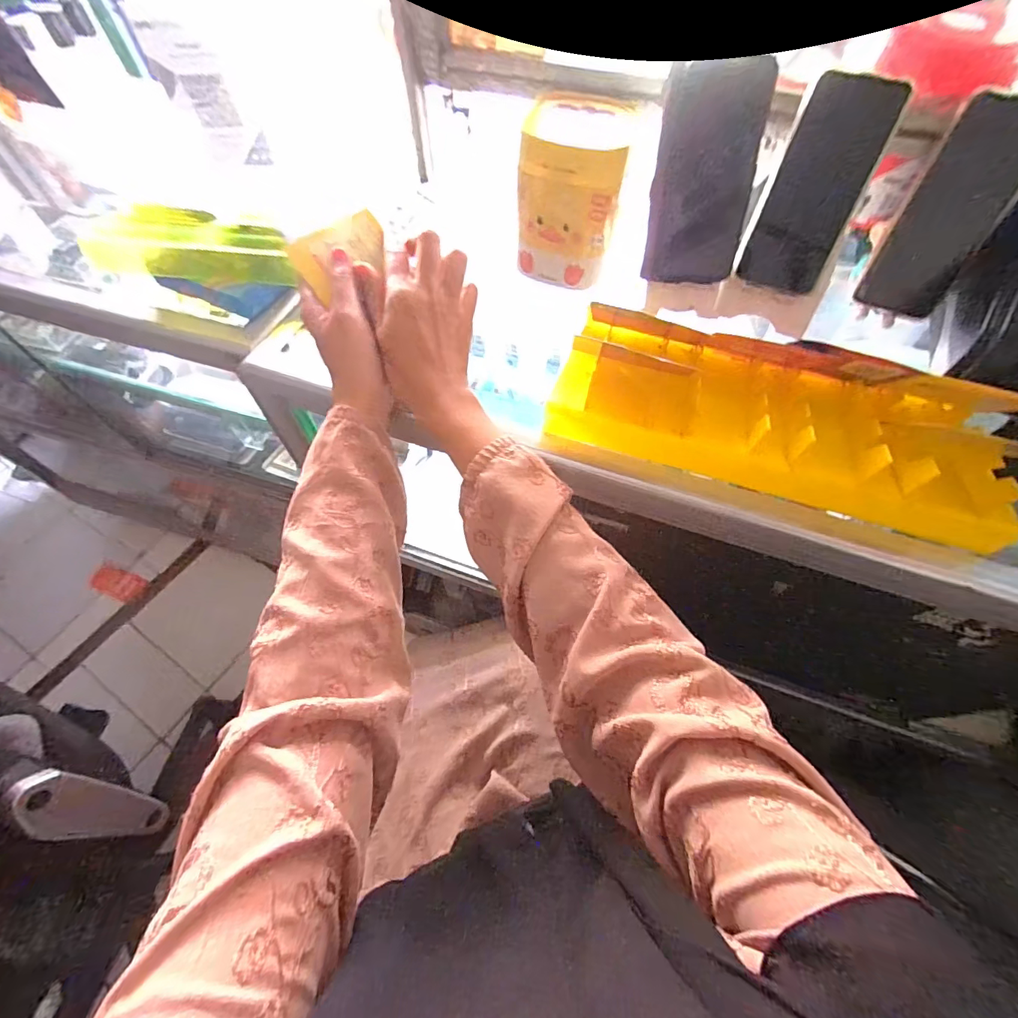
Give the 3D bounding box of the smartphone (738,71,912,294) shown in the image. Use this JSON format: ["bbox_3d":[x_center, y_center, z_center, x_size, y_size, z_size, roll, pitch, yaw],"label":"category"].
[{"bbox_3d":[0.271,-0.280,0.406,0.070,0.155,0.005,23,32,14],"label":"smartphone"}]

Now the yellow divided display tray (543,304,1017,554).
[{"bbox_3d":[0.213,-0.087,0.370,0.335,0.053,0.151,16,62,8],"label":"yellow divided display tray"}]

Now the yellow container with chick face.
[{"bbox_3d":[0.062,-0.309,0.456,0.100,0.124,0.098,7,61,3],"label":"yellow container with chick face"}]

